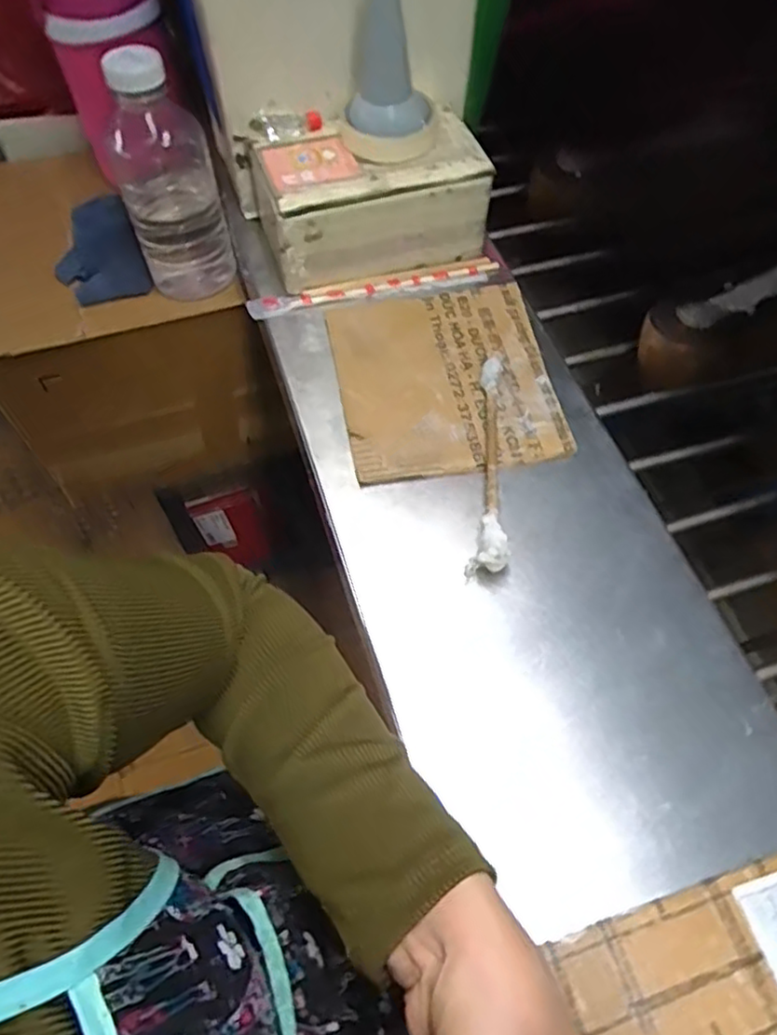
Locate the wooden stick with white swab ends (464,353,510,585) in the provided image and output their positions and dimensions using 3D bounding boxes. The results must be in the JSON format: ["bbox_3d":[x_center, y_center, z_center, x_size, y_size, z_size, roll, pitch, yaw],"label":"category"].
[{"bbox_3d":[0.079,-0.045,0.516,0.024,0.021,0.193,7,59,2],"label":"wooden stick with white swab ends"}]

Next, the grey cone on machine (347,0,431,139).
[{"bbox_3d":[0.003,-0.374,0.541,0.064,0.112,0.056,2,59,1],"label":"grey cone on machine"}]

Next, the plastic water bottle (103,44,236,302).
[{"bbox_3d":[-0.214,-0.324,0.665,0.093,0.229,0.097,-15,60,-9],"label":"plastic water bottle"}]

